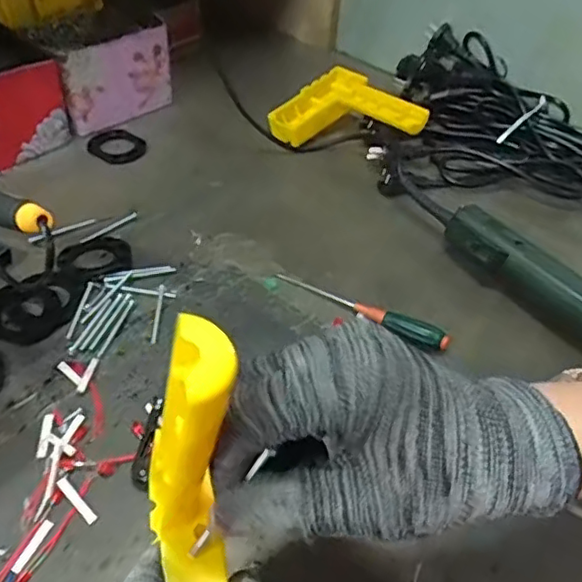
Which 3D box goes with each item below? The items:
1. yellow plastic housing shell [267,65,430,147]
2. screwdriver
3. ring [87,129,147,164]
[{"bbox_3d":[0.064,-0.200,0.654,0.156,0.054,0.118,11,45,5],"label":"yellow plastic housing shell"},{"bbox_3d":[0.054,0.011,0.470,0.145,0.016,0.015,26,48,19],"label":"screwdriver"},{"bbox_3d":[-0.179,-0.151,0.618,0.056,0.009,0.056,3,44,-3],"label":"ring"}]

